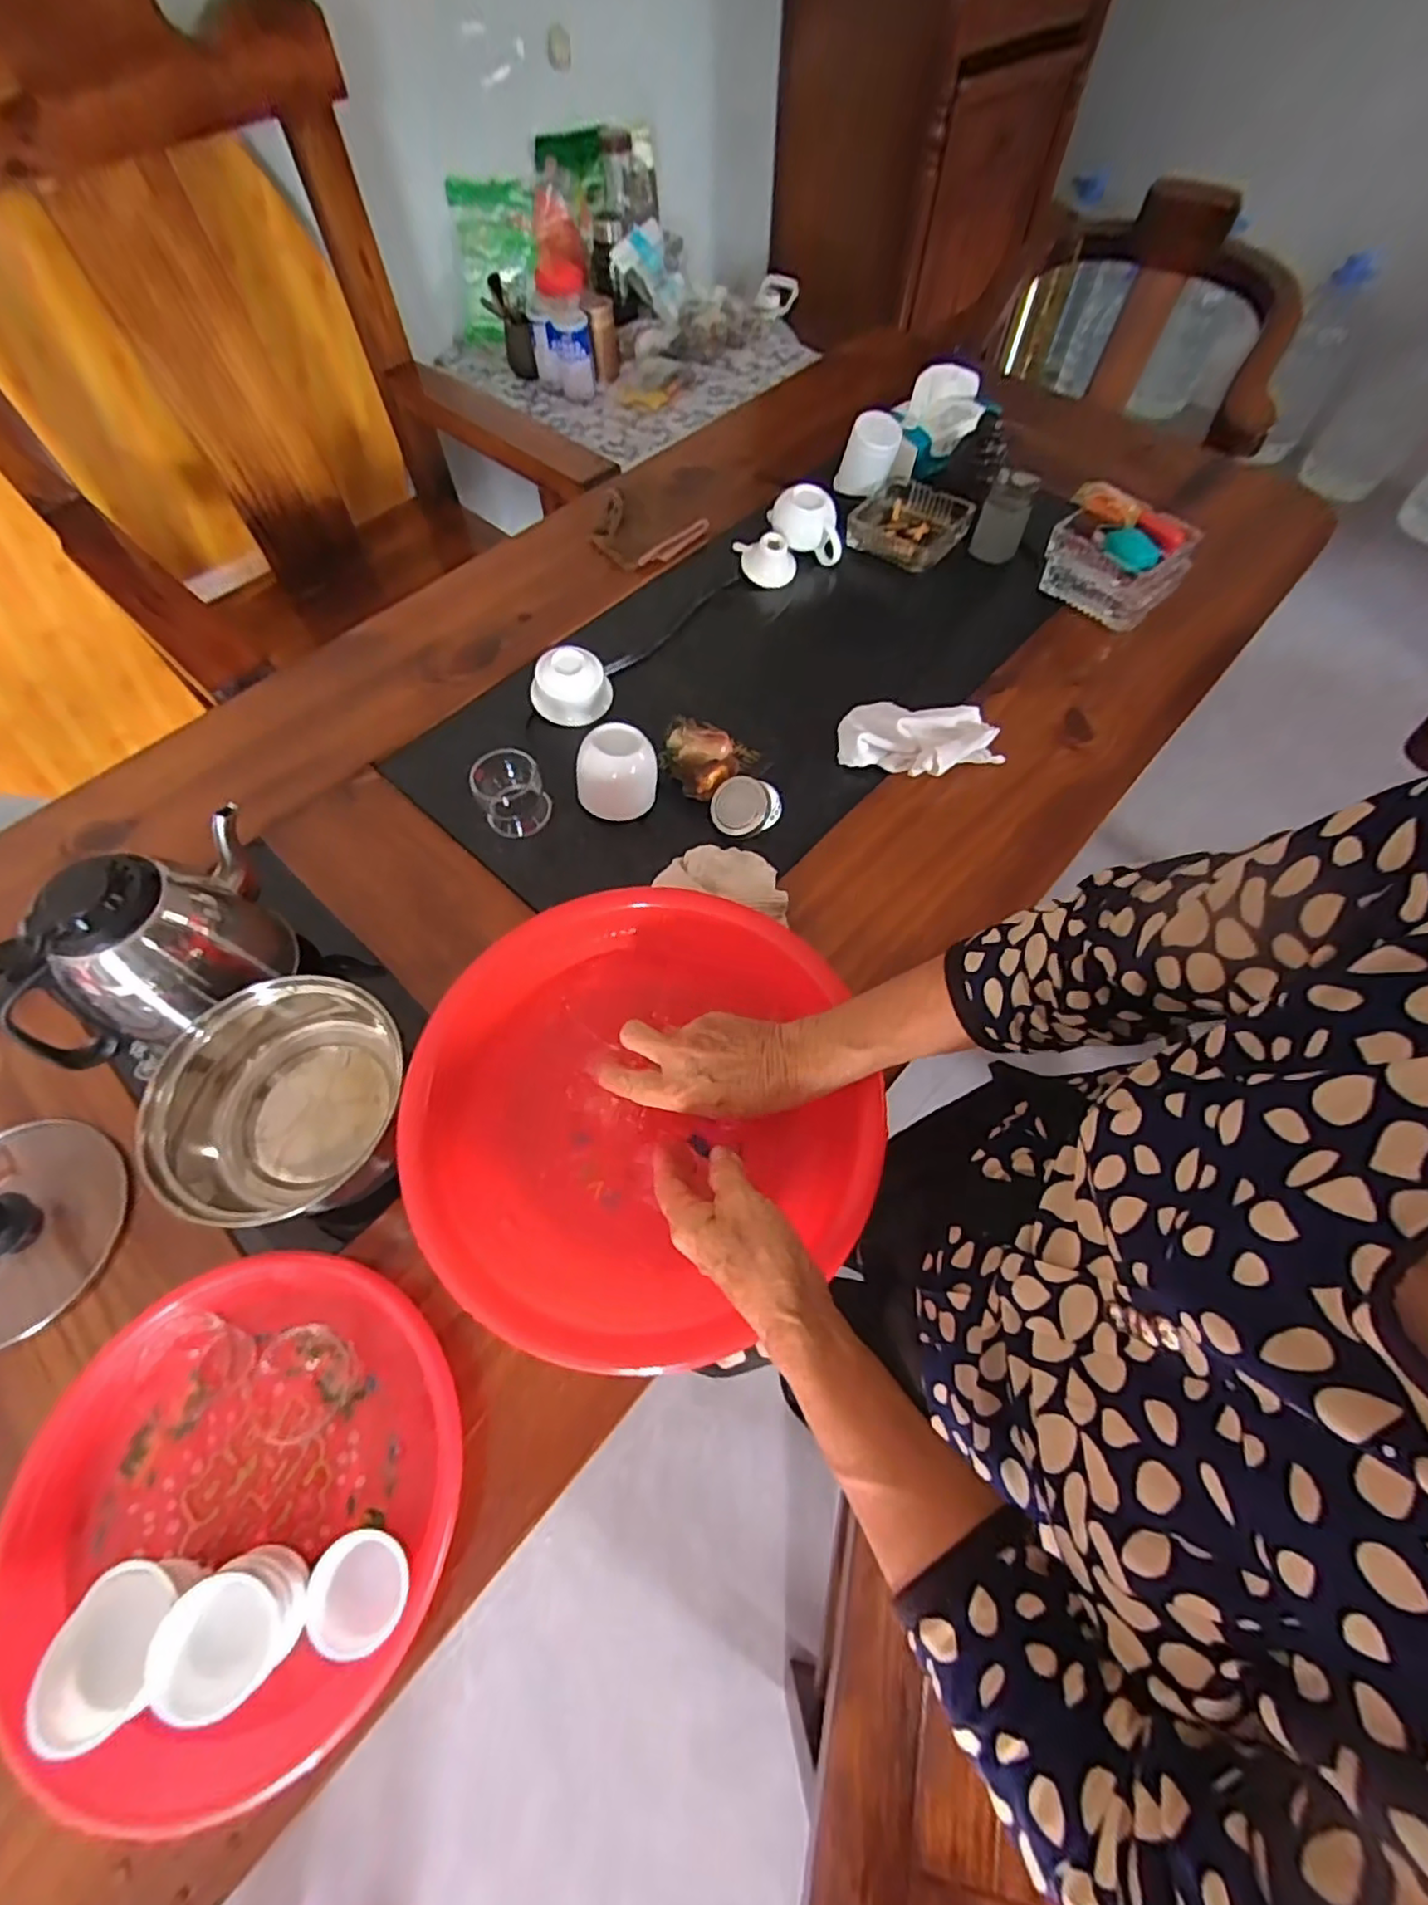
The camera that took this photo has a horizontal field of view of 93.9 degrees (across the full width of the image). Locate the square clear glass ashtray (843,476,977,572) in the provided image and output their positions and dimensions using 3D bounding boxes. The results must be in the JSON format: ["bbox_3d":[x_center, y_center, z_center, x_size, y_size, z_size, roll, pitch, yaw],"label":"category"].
[{"bbox_3d":[0.246,-0.539,0.839,0.127,0.030,0.122,34,67,15],"label":"square clear glass ashtray"}]

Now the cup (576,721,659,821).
[{"bbox_3d":[-0.093,-0.173,0.637,0.071,0.063,0.064,8,63,3],"label":"cup"}]

